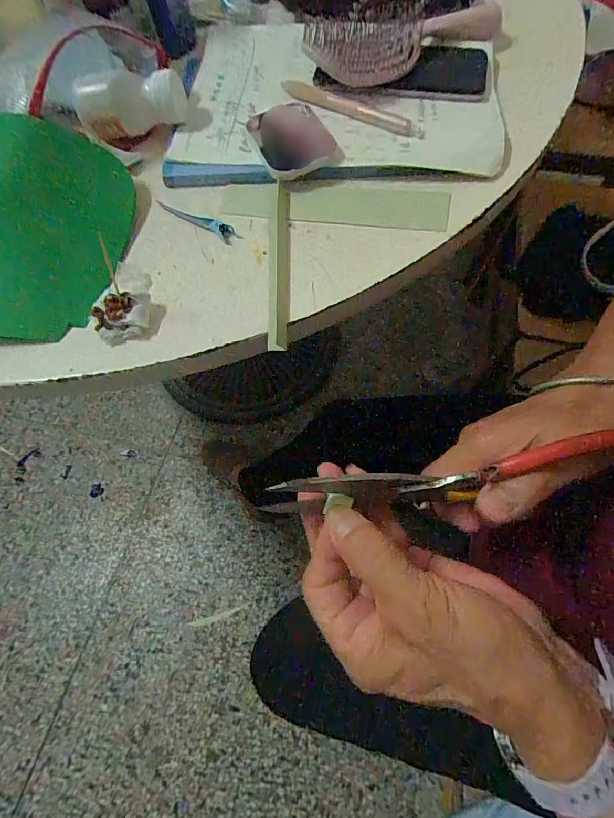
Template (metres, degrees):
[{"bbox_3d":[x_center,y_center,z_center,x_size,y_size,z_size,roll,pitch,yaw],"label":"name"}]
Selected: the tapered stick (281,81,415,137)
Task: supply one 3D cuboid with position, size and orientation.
[{"bbox_3d":[0.035,-0.281,0.370,0.138,0.012,0.017,28,70,16],"label":"tapered stick"}]

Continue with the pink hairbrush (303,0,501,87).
[{"bbox_3d":[0.099,-0.354,0.386,0.220,0.041,0.058,-25,66,-8],"label":"pink hairbrush"}]

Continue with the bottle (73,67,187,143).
[{"bbox_3d":[-0.164,-0.286,0.370,0.101,0.035,0.038,-12,65,-2],"label":"bottle"}]

